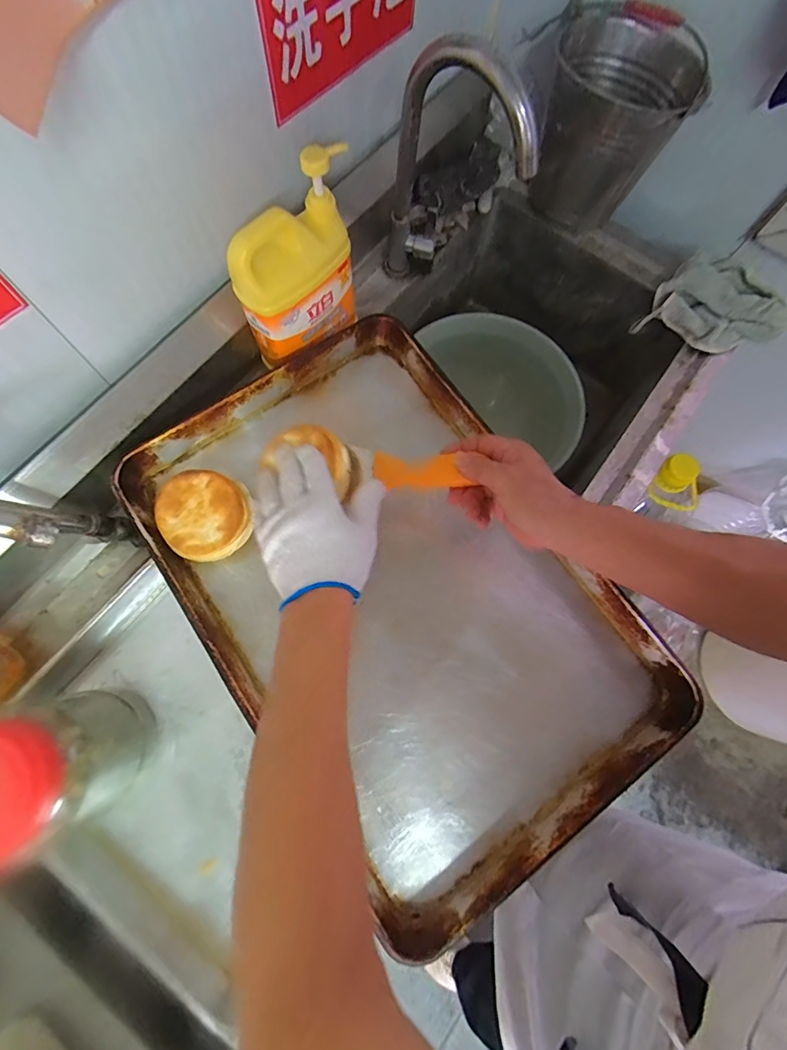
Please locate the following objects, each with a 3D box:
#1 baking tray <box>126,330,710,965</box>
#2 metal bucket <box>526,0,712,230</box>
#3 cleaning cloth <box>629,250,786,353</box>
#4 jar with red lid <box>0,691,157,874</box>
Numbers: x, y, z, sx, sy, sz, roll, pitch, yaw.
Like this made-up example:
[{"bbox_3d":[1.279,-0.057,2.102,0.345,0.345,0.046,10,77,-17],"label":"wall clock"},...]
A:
[{"bbox_3d":[0.006,0.074,0.538,0.411,0.056,0.617,-35,80,-12],"label":"baking tray"},{"bbox_3d":[0.326,-0.603,0.686,0.197,0.193,0.198,1,70,-1],"label":"metal bucket"},{"bbox_3d":[0.522,-0.344,0.737,0.136,0.082,0.177,-39,76,-14],"label":"cleaning cloth"},{"bbox_3d":[-0.319,0.234,0.434,0.111,0.194,0.115,1,70,-1],"label":"jar with red lid"}]

